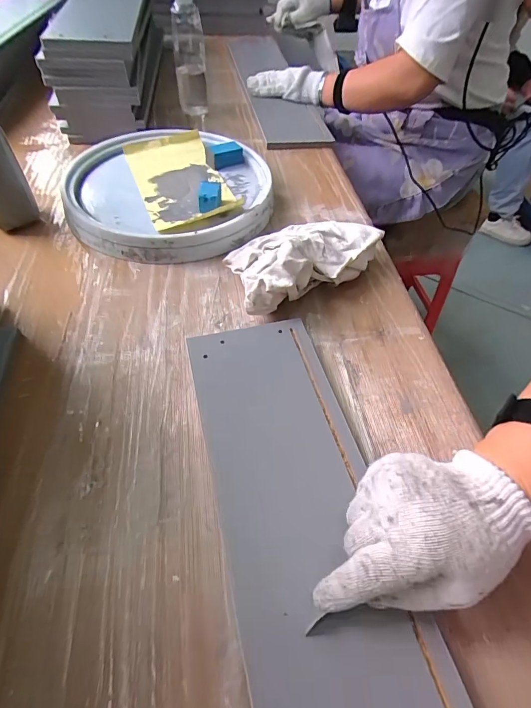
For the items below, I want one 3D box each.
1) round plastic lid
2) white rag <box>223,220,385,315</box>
[{"bbox_3d":[-0.141,-0.250,0.572,0.285,0.053,0.301,1,52,-1],"label":"round plastic lid"},{"bbox_3d":[0.056,-0.125,0.474,0.196,0.068,0.140,-14,54,-12],"label":"white rag"}]

